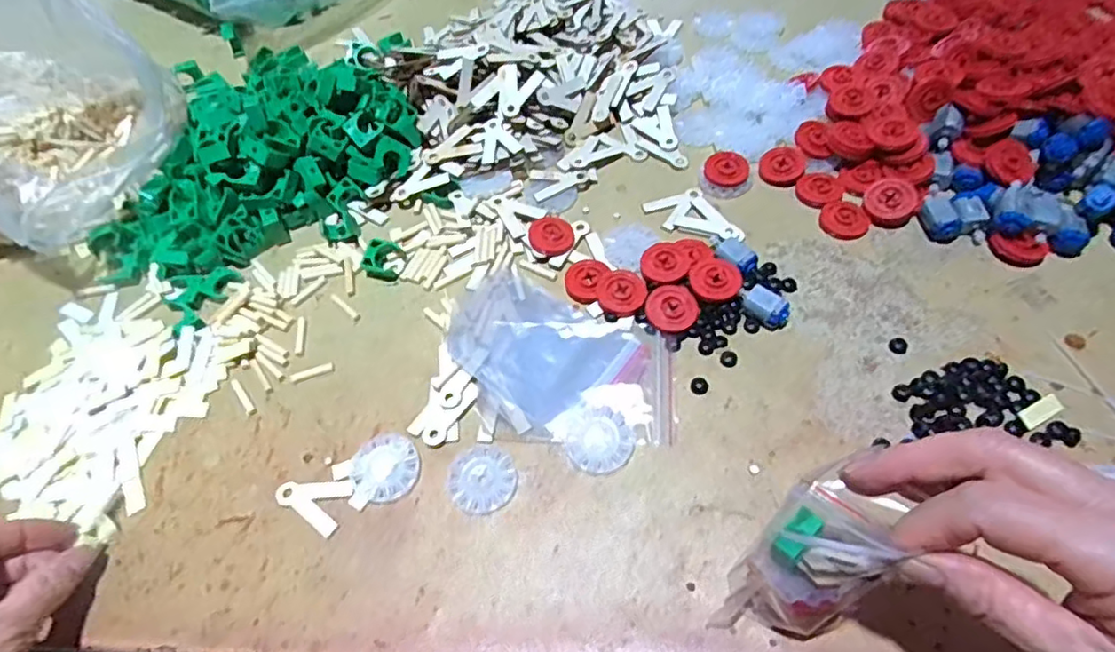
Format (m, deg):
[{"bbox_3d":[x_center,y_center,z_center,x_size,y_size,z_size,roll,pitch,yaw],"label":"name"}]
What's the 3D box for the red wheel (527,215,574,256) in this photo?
[{"bbox_3d":[-0.004,-0.065,0.454,0.032,0.007,0.030,2,73,-5],"label":"red wheel"}]

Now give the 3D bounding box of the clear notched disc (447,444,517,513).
[{"bbox_3d":[-0.043,0.088,0.362,0.038,0.004,0.039,-3,57,4],"label":"clear notched disc"}]

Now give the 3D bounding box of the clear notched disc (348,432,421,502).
[{"bbox_3d":[-0.101,0.083,0.370,0.038,0.007,0.039,-3,57,4],"label":"clear notched disc"}]

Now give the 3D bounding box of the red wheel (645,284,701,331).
[{"bbox_3d":[0.074,-0.013,0.407,0.032,0.007,0.030,-3,57,4],"label":"red wheel"}]

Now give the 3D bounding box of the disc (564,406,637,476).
[{"bbox_3d":[0.024,0.066,0.367,0.038,0.007,0.037,-3,57,4],"label":"disc"}]

